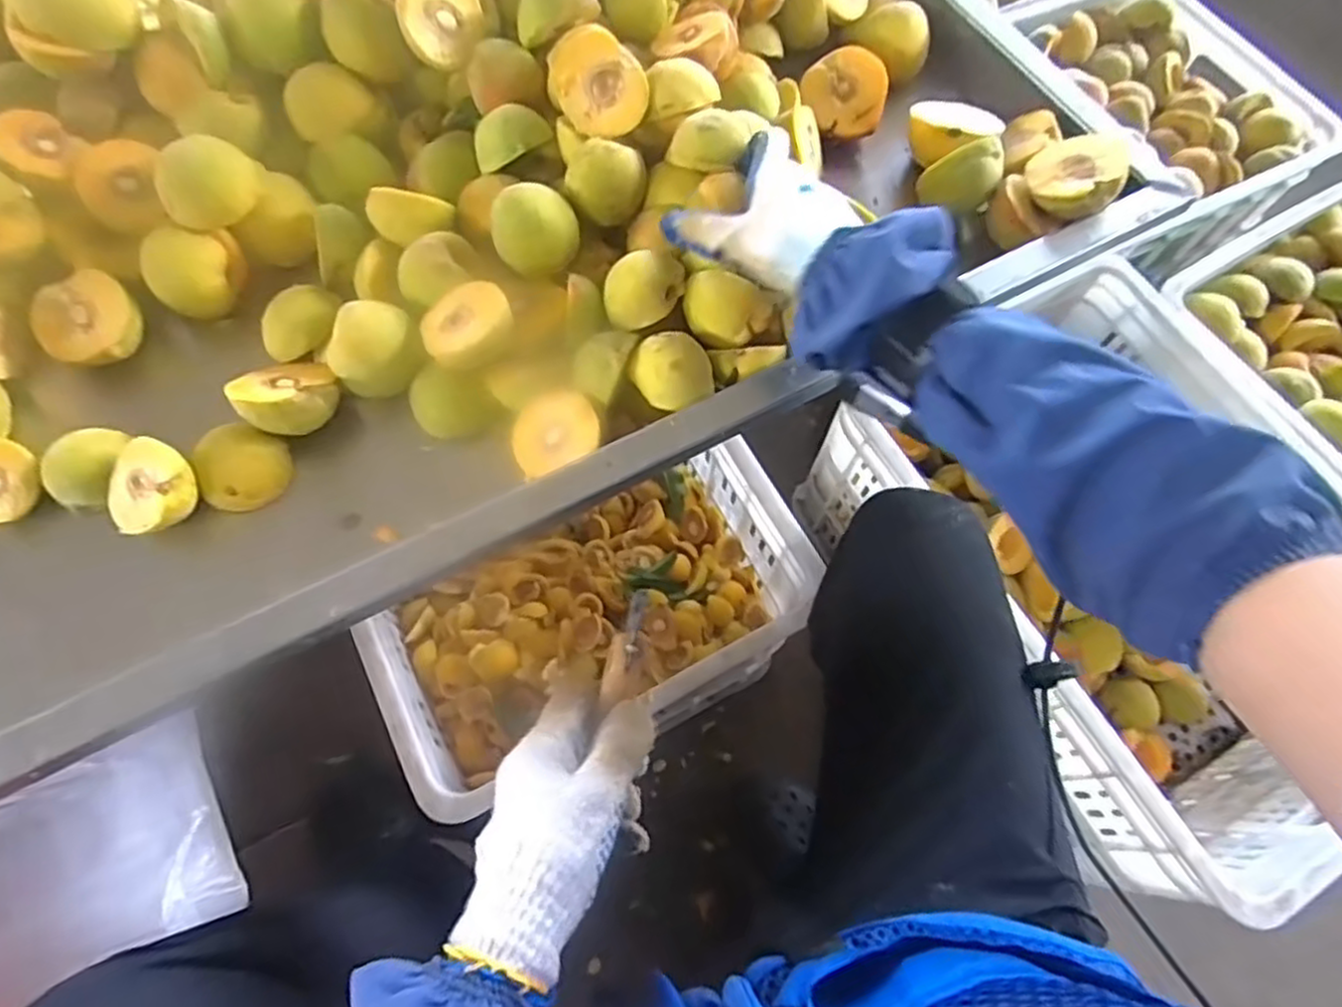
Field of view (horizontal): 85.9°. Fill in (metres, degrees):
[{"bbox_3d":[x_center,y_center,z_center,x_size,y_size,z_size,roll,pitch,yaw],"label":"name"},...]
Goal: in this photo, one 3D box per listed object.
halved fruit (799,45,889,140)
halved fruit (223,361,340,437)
[{"bbox_3d":[0.145,-0.339,0.603,0.062,0.035,0.069,-34,102,8],"label":"halved fruit"},{"bbox_3d":[-0.250,-0.068,0.469,0.060,0.034,0.048,-22,53,-27],"label":"halved fruit"}]

